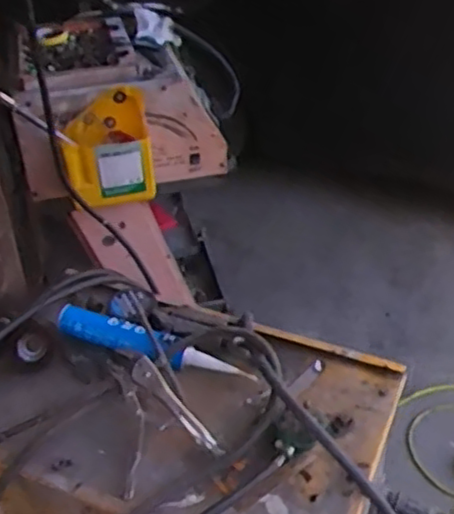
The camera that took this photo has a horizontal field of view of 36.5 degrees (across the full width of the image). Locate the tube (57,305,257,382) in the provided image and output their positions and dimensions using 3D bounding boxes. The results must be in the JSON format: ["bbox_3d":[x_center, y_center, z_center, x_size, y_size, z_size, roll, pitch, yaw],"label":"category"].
[{"bbox_3d":[-0.108,0.129,1.033,0.295,0.051,0.054,13,40,13],"label":"tube"}]

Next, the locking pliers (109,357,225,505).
[{"bbox_3d":[-0.108,0.208,0.945,0.132,0.045,0.201,-15,42,-20],"label":"locking pliers"}]

